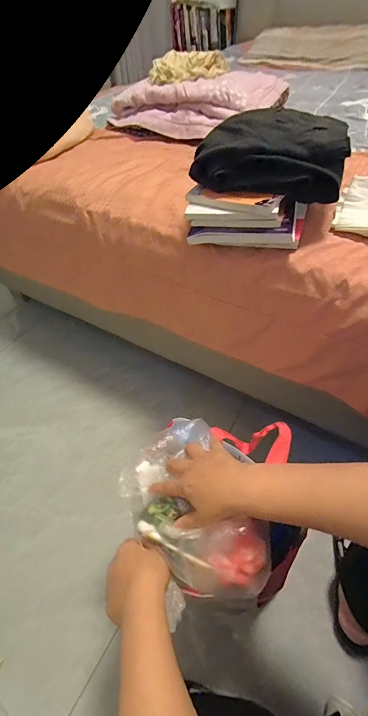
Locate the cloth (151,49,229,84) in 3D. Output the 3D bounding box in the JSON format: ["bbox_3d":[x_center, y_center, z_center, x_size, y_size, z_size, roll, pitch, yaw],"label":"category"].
[{"bbox_3d":[0.017,-0.846,0.914,0.221,0.045,0.191,2,50,4],"label":"cloth"}]

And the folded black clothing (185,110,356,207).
[{"bbox_3d":[0.129,-0.321,0.495,0.222,0.075,0.148,7,50,8],"label":"folded black clothing"}]

